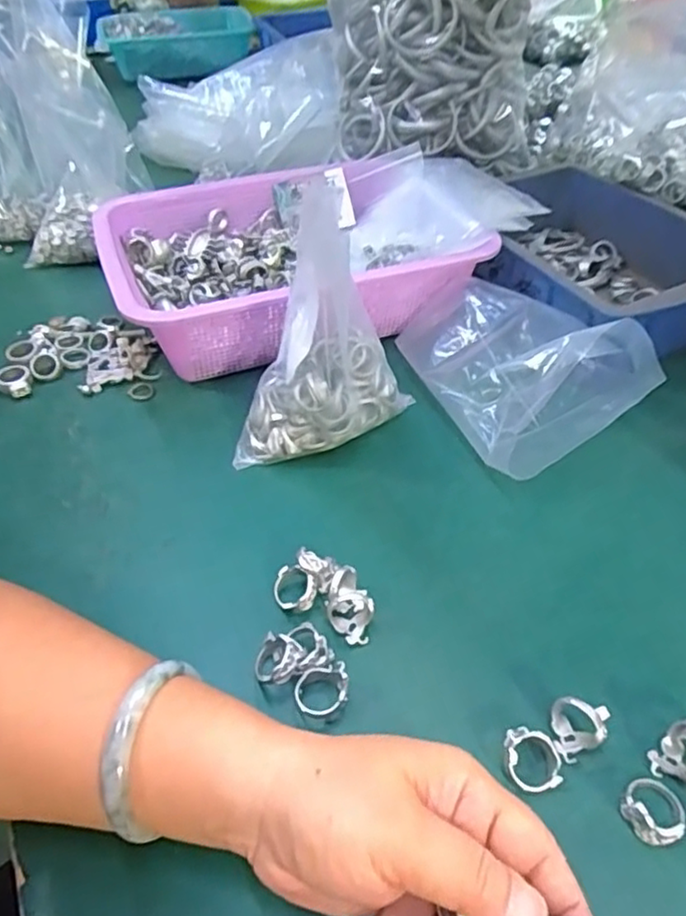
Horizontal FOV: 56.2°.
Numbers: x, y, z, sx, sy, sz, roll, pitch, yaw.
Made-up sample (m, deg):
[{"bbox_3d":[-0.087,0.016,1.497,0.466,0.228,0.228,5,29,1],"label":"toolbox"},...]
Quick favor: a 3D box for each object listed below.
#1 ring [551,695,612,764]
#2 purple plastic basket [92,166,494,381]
[{"bbox_3d":[0.108,0.126,0.297,0.024,0.022,0.021,20,47,20],"label":"ring"},{"bbox_3d":[-0.049,-0.165,0.563,0.289,0.085,0.220,-15,45,-15],"label":"purple plastic basket"}]

